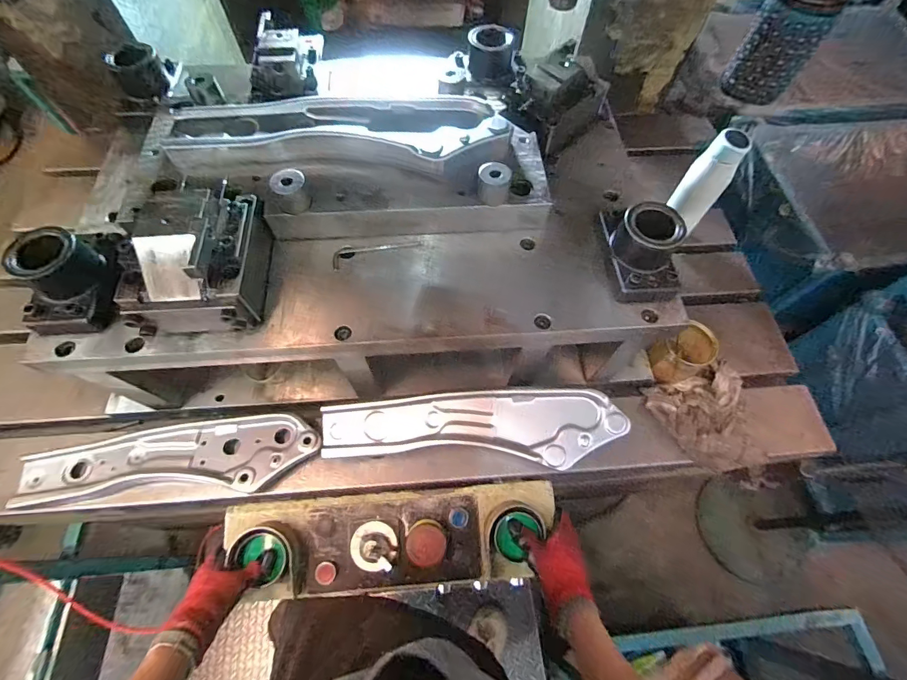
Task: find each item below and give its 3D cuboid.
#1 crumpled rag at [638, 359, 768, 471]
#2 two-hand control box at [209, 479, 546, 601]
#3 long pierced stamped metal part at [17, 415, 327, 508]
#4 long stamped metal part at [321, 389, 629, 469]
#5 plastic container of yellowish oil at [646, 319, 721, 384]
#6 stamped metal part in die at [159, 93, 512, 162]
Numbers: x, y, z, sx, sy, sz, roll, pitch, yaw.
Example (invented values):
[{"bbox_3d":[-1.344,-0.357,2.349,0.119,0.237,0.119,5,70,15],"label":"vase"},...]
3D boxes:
[{"bbox_3d":[0.427,0.132,0.663,0.180,0.042,0.166,-14,64,-8],"label":"crumpled rag"},{"bbox_3d":[-0.084,0.298,0.602,0.475,0.070,0.126,-4,63,-3],"label":"two-hand control box"},{"bbox_3d":[-0.418,0.175,0.614,0.414,0.031,0.116,-3,63,-3],"label":"long pierced stamped metal part"},{"bbox_3d":[0.027,0.132,0.582,0.440,0.043,0.112,-2,63,-2],"label":"long stamped metal part"},{"bbox_3d":[0.383,0.026,0.673,0.097,0.072,0.074,-18,64,-26],"label":"plastic container of yellowish oil"},{"bbox_3d":[-0.150,-0.304,0.547,0.435,0.031,0.136,3,63,0],"label":"stamped metal part in die"}]

